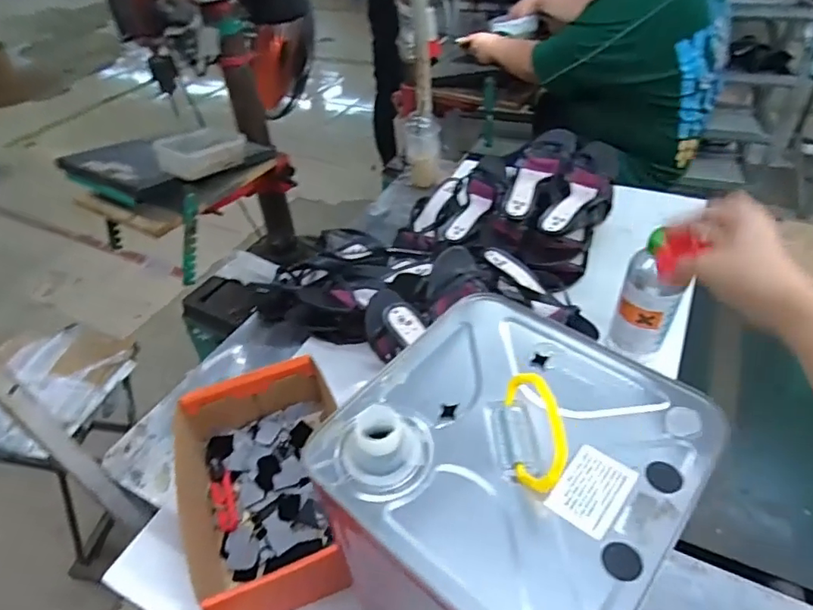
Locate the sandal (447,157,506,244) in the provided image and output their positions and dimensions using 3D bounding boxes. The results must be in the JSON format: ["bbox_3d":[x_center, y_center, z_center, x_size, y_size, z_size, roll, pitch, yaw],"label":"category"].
[{"bbox_3d":[0.154,-0.230,1.141,0.097,0.056,0.253,12,44,18],"label":"sandal"}]

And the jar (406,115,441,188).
[{"bbox_3d":[0.044,-0.396,1.360,0.087,0.156,0.081,-4,42,1],"label":"jar"}]

